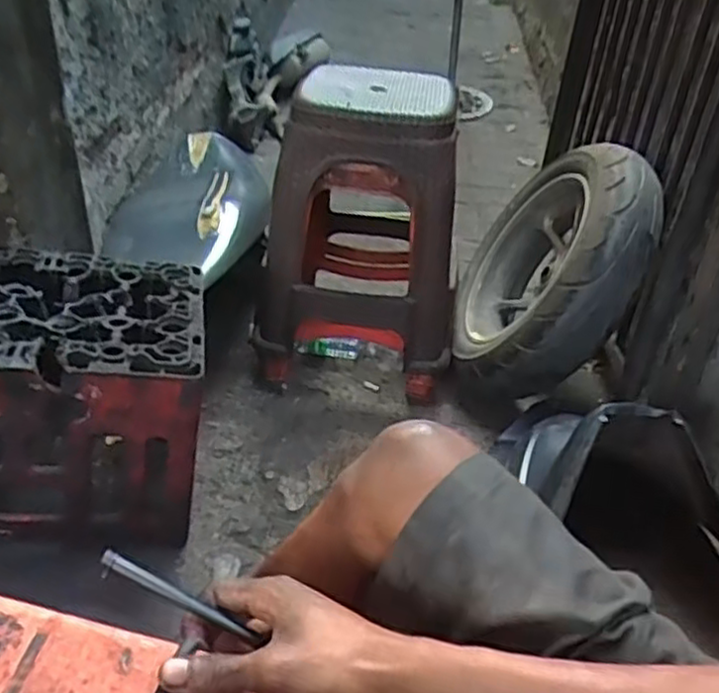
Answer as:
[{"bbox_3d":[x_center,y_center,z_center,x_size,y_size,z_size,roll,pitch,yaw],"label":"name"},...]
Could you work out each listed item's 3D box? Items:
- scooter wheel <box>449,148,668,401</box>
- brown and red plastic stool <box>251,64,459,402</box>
[{"bbox_3d":[0.354,-0.136,1.351,0.164,0.500,0.458,29,38,-14],"label":"scooter wheel"},{"bbox_3d":[0.013,-0.234,1.385,0.353,0.489,0.350,7,39,3],"label":"brown and red plastic stool"}]

